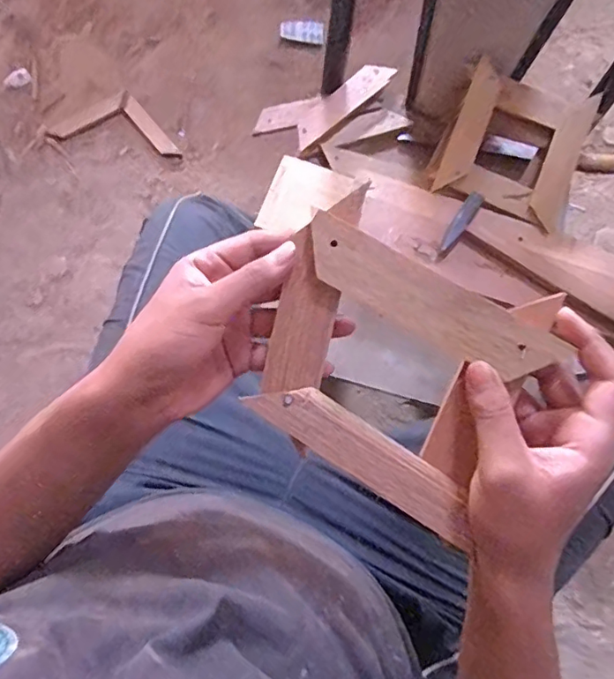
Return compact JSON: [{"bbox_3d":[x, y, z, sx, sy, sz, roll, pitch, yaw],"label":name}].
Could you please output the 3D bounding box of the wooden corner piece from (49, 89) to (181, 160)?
[{"bbox_3d":[-0.429,-0.494,1.209,0.309,0.041,0.117,12,75,0],"label":"wooden corner piece"}]

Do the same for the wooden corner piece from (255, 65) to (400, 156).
[{"bbox_3d":[0.027,-0.329,0.729,0.188,0.025,0.086,-43,82,-12],"label":"wooden corner piece"}]

